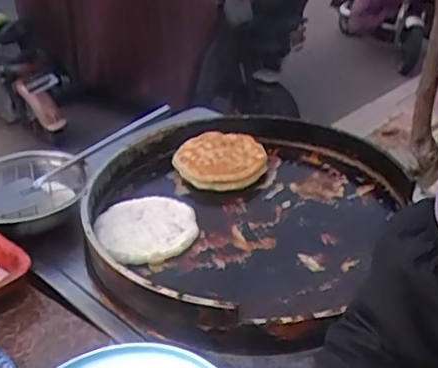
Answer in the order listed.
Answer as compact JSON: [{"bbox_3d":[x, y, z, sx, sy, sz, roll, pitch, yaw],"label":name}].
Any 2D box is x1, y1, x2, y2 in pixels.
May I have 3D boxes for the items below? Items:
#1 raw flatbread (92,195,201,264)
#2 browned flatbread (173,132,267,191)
[{"bbox_3d":[-0.115,0.071,0.944,0.158,0.018,0.163,-13,31,-18],"label":"raw flatbread"},{"bbox_3d":[0.004,-0.048,1.103,0.163,0.031,0.156,-2,34,2],"label":"browned flatbread"}]

